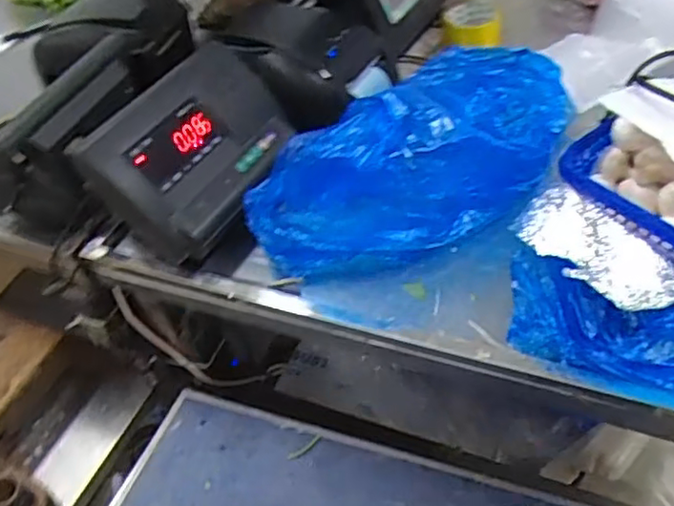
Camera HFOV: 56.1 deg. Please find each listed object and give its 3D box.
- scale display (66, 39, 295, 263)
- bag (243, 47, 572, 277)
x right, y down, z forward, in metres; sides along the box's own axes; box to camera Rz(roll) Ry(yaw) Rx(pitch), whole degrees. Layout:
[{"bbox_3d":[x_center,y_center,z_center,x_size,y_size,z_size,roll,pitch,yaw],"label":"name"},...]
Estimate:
[{"bbox_3d":[-0.159,-0.132,0.763,0.130,0.133,0.259,17,52,25],"label":"scale display"},{"bbox_3d":[0.117,-0.132,0.730,0.446,0.166,0.189,-36,51,-22],"label":"bag"}]

